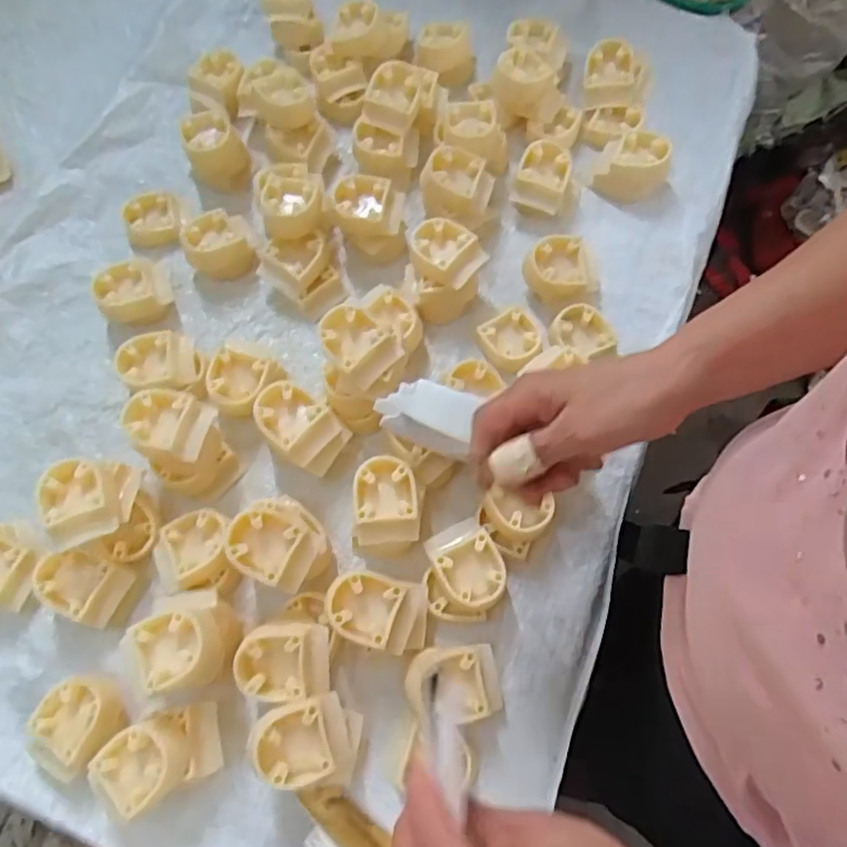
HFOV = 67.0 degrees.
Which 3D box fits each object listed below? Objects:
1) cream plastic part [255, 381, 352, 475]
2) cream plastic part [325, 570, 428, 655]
[{"bbox_3d":[-0.097,0.002,0.496,0.069,0.034,0.047,35,74,12],"label":"cream plastic part"},{"bbox_3d":[-0.032,0.133,0.451,0.068,0.045,0.048,8,71,3],"label":"cream plastic part"}]

